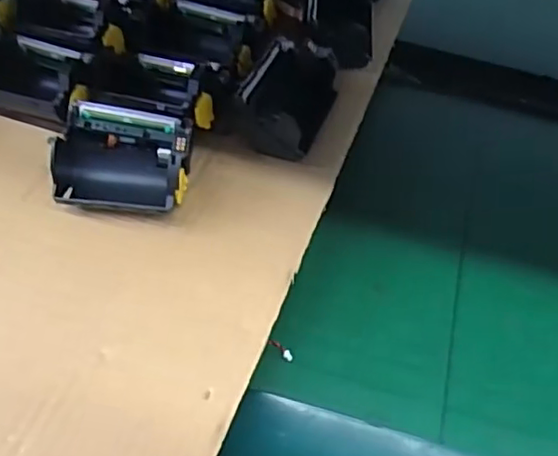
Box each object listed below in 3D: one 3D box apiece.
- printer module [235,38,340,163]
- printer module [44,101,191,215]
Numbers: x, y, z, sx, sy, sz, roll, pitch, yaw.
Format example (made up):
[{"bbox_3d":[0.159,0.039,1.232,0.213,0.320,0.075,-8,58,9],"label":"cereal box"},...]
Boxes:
[{"bbox_3d":[0.005,-0.076,0.377,0.048,0.038,0.075,21,56,8],"label":"printer module"},{"bbox_3d":[-0.085,-0.036,0.338,0.069,0.039,0.057,5,55,-3],"label":"printer module"}]

